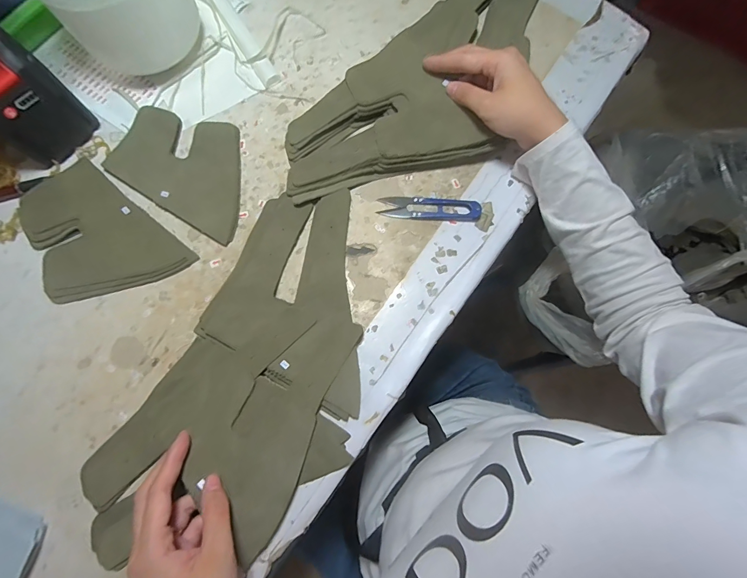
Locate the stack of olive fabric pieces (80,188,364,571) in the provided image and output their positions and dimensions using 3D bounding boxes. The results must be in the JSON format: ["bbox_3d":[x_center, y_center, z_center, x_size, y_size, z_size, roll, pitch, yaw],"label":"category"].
[{"bbox_3d":[-0.097,0.080,0.327,0.176,0.026,0.345,30,79,5],"label":"stack of olive fabric pieces"}]

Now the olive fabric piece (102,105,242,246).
[{"bbox_3d":[-0.189,-0.129,0.379,0.156,0.008,0.107,30,79,5],"label":"olive fabric piece"}]

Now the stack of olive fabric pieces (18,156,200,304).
[{"bbox_3d":[-0.272,-0.044,0.354,0.156,0.013,0.110,40,80,7],"label":"stack of olive fabric pieces"}]

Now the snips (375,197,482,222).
[{"bbox_3d":[0.057,-0.082,0.374,0.102,0.010,0.023,3,78,-1],"label":"snips"}]

